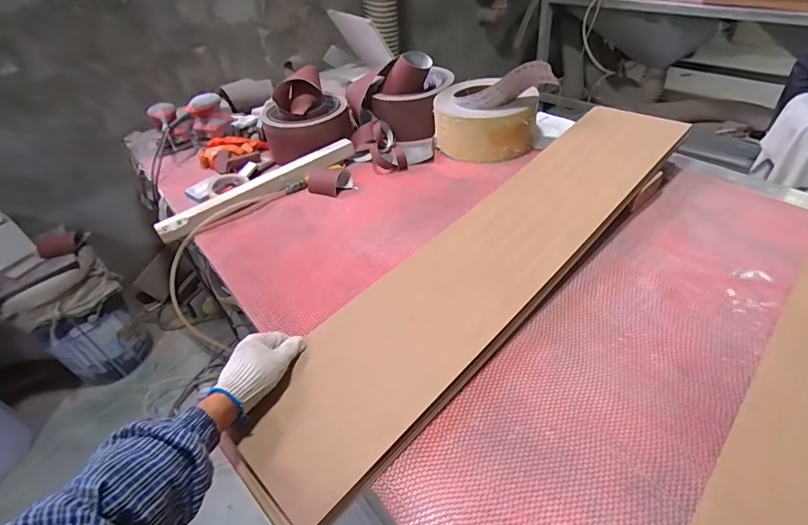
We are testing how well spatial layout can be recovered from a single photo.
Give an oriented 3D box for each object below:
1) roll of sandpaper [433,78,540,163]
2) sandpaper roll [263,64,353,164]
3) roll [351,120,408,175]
[{"bbox_3d":[0.197,-0.352,1.071,0.209,0.125,0.252,-34,48,-28],"label":"roll of sandpaper"},{"bbox_3d":[-0.271,-0.412,1.172,0.226,0.146,0.184,-16,42,-11],"label":"sandpaper roll"},{"bbox_3d":[-0.069,-0.295,1.093,0.120,0.065,0.173,-11,41,-5],"label":"roll"}]

